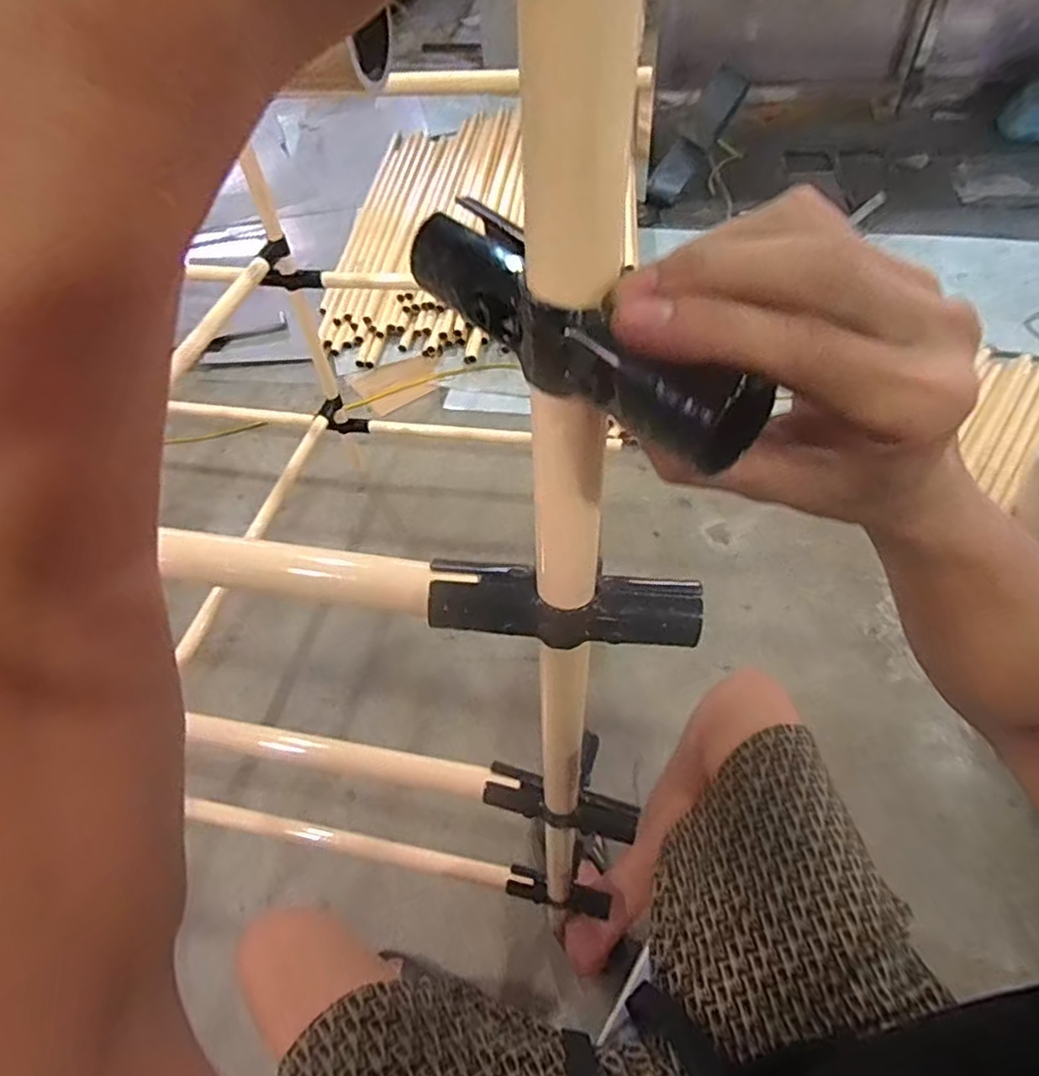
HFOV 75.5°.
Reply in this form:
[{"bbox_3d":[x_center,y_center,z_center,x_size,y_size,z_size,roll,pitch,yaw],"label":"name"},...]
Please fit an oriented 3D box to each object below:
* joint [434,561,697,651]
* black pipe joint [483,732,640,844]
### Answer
[{"bbox_3d":[0.022,0.034,0.326,0.128,0.026,0.029,4,52,7],"label":"joint"},{"bbox_3d":[0.042,0.209,0.590,0.128,0.032,0.084,10,53,11],"label":"black pipe joint"}]

